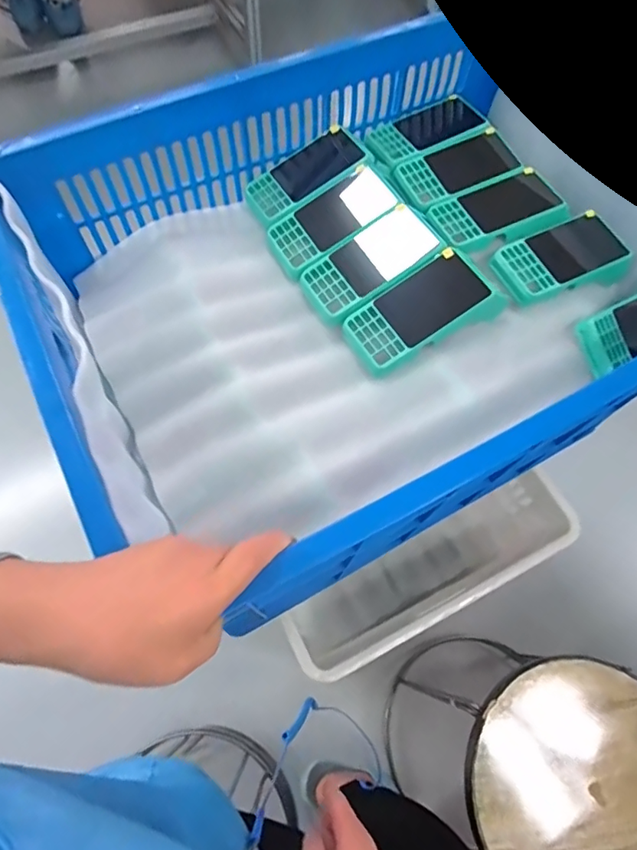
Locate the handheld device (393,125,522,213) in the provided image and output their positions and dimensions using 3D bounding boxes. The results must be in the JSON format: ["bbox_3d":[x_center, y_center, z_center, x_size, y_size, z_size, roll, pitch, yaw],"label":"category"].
[{"bbox_3d":[0.173,-0.321,0.612,0.151,0.018,0.087,-23,70,-11],"label":"handheld device"}]

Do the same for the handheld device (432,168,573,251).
[{"bbox_3d":[0.211,-0.255,0.580,0.145,0.025,0.080,-18,69,-10],"label":"handheld device"}]

